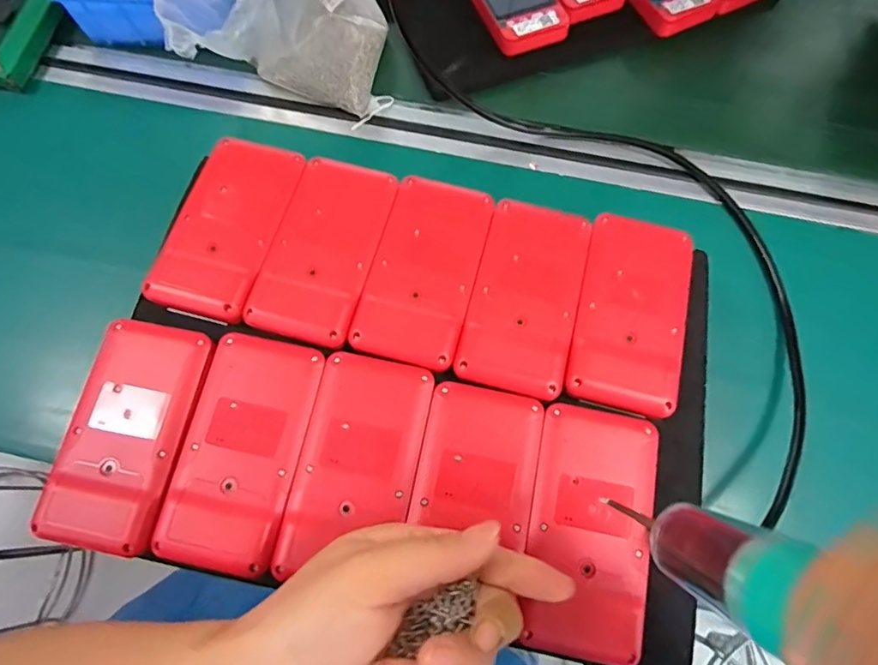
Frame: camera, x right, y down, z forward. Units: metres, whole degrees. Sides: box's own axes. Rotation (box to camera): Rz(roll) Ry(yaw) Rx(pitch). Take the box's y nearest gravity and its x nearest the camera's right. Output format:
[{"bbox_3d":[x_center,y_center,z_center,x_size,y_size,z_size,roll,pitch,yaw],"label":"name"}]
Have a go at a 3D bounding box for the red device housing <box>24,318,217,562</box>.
[{"bbox_3d":[-0.168,0.052,0.277,0.062,0.016,0.116,10,72,3],"label":"red device housing"}]

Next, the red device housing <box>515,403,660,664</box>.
[{"bbox_3d":[0.078,0.100,0.265,0.062,0.015,0.117,12,65,2],"label":"red device housing"}]

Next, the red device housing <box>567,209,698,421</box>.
[{"bbox_3d":[0.114,-0.014,0.303,0.061,0.010,0.120,14,72,4],"label":"red device housing"}]

